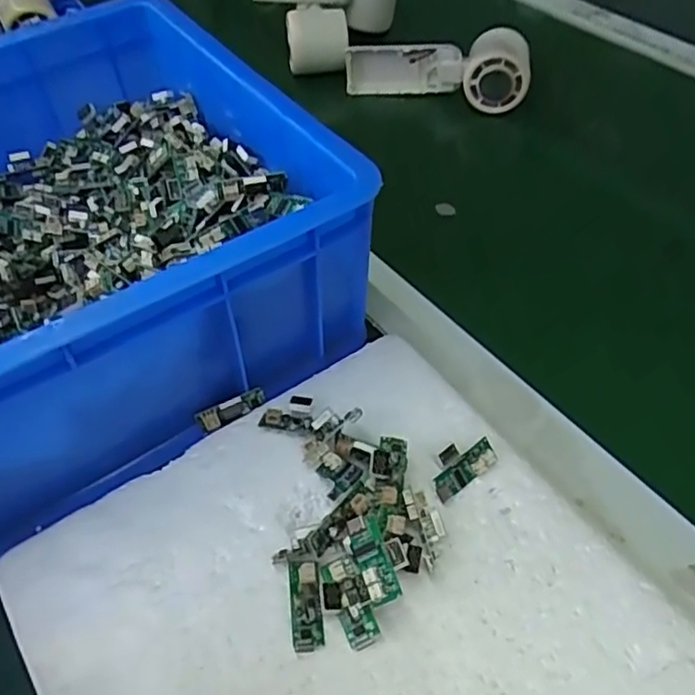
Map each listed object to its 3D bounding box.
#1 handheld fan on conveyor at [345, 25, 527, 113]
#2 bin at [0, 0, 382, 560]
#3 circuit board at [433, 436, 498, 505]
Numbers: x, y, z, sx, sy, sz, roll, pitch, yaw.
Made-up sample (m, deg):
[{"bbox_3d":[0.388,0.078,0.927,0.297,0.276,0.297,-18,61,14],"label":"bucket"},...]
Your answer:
[{"bbox_3d":[0.081,-0.254,0.600,0.162,0.055,0.052,9,50,9],"label":"handheld fan on conveyor"},{"bbox_3d":[-0.189,-0.048,0.372,0.324,0.126,0.264,-30,55,-21],"label":"bin"},{"bbox_3d":[0.058,0.060,0.337,0.039,0.010,0.019,-31,55,-21],"label":"circuit board"}]

